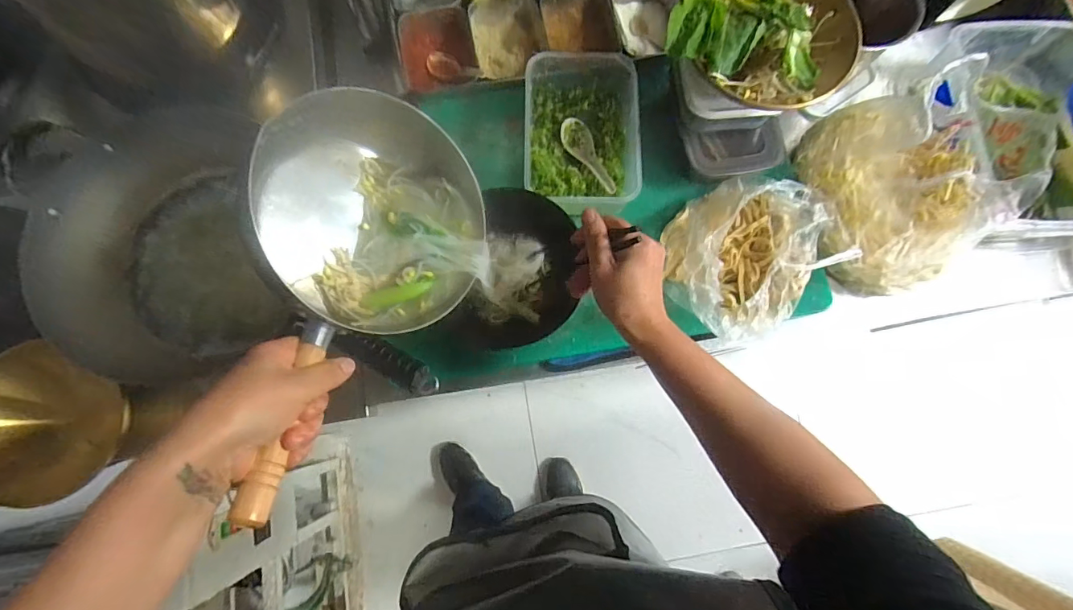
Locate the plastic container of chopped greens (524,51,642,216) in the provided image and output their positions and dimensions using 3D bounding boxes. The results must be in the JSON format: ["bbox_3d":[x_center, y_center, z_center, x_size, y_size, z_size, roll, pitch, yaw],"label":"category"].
[{"bbox_3d":[0.059,-0.234,0.645,0.150,0.066,0.209,1,78,-1],"label":"plastic container of chopped greens"}]

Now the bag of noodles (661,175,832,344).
[{"bbox_3d":[0.269,-0.067,0.593,0.233,0.100,0.186,-27,80,-6],"label":"bag of noodles"}]

